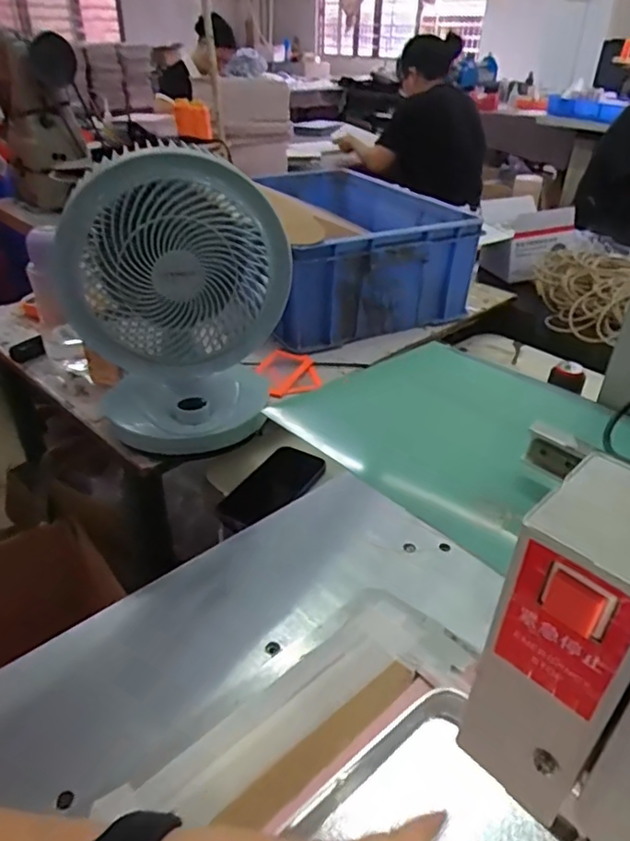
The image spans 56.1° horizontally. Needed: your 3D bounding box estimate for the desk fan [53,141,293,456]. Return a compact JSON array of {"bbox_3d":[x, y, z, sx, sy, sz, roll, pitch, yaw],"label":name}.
[{"bbox_3d":[-0.161,-0.132,0.661,0.221,0.310,0.177,-14,37,-22],"label":"desk fan"}]

